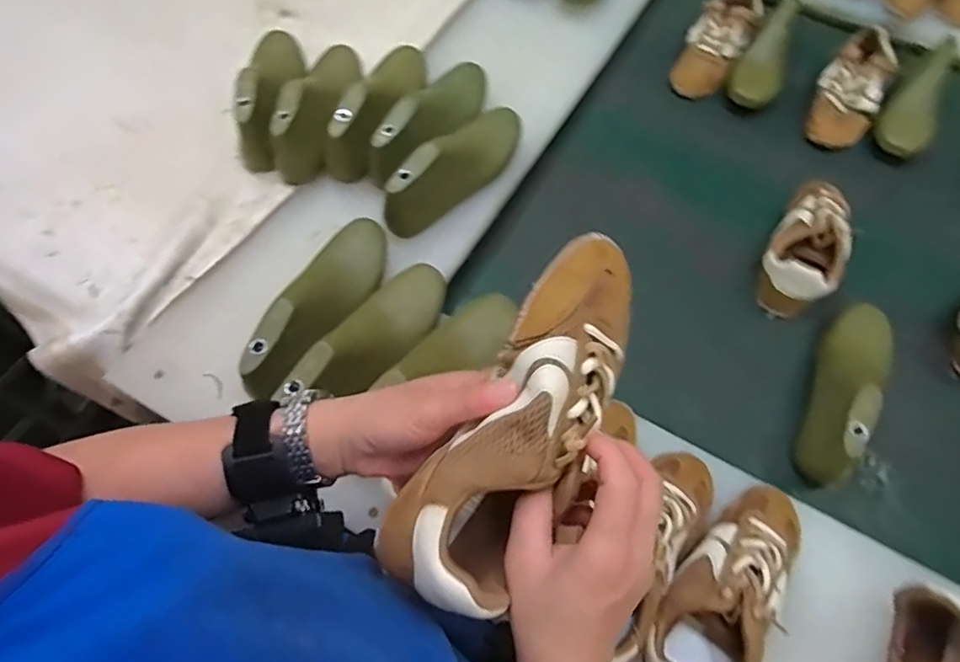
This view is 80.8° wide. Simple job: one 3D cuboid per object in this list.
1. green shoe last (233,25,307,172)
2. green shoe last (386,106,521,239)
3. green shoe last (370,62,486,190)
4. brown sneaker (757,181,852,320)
[{"bbox_3d":[-0.272,-0.321,0.731,0.073,0.078,0.236,-3,63,-3],"label":"green shoe last"},{"bbox_3d":[-0.026,-0.206,0.682,0.067,0.072,0.232,35,67,15],"label":"green shoe last"},{"bbox_3d":[-0.058,-0.276,0.717,0.072,0.073,0.231,24,65,10],"label":"green shoe last"},{"bbox_3d":[0.413,-0.106,0.712,0.090,0.064,0.190,31,66,13],"label":"brown sneaker"}]

